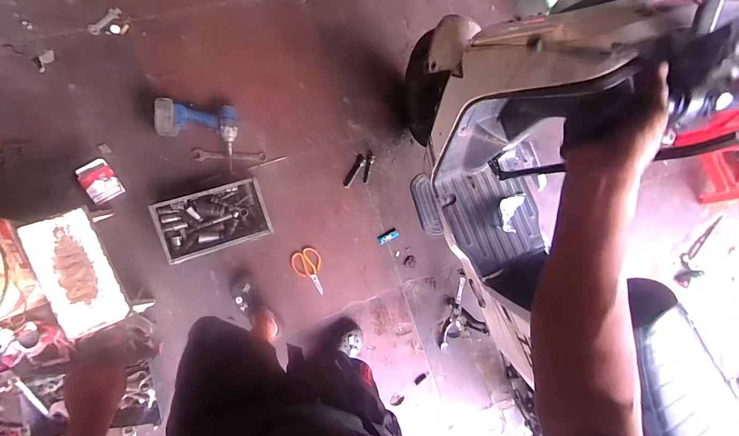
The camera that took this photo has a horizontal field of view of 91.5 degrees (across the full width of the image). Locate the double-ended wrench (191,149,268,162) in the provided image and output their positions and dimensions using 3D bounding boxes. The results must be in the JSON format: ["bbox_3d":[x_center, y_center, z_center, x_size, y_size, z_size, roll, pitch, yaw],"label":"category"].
[{"bbox_3d":[-0.503,-0.223,1.299,0.256,0.006,0.038,2,87,-14],"label":"double-ended wrench"}]

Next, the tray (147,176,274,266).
[{"bbox_3d":[-0.545,0.005,1.261,0.371,0.084,0.221,-19,92,-14],"label":"tray"}]

